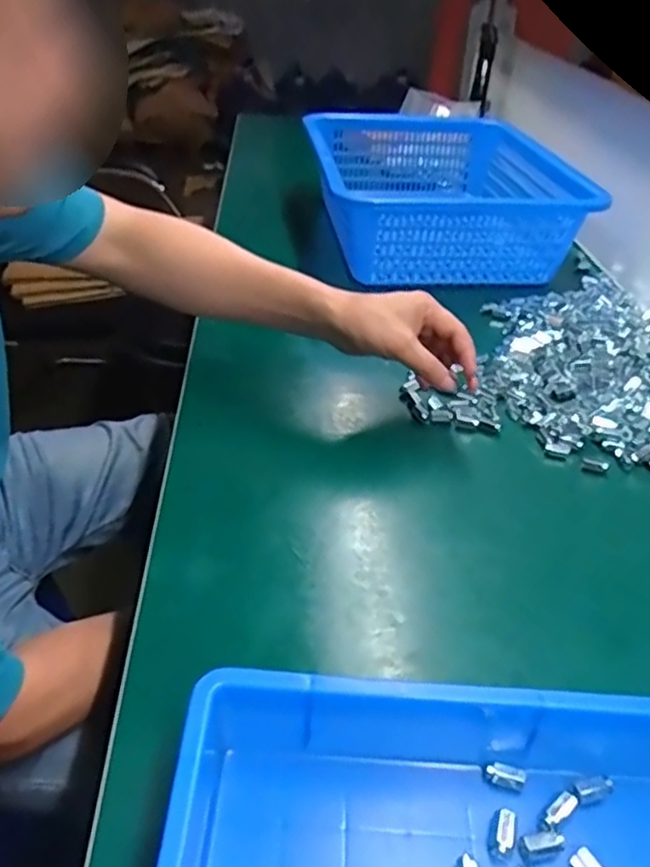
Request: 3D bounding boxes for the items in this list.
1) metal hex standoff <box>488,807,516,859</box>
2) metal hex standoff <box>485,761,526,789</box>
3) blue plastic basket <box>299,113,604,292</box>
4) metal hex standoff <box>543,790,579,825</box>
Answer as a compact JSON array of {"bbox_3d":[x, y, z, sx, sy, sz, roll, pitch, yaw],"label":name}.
[{"bbox_3d":[0.094,0.210,0.355,0.012,0.007,0.023,12,38,12],"label":"metal hex standoff"},{"bbox_3d":[0.102,0.193,0.380,0.021,0.005,0.009,12,38,11],"label":"metal hex standoff"},{"bbox_3d":[0.161,-0.376,1.046,0.338,0.140,0.462,-1,38,-6],"label":"blue plastic basket"},{"bbox_3d":[0.128,0.203,0.364,0.023,0.006,0.009,-26,46,-33],"label":"metal hex standoff"}]

